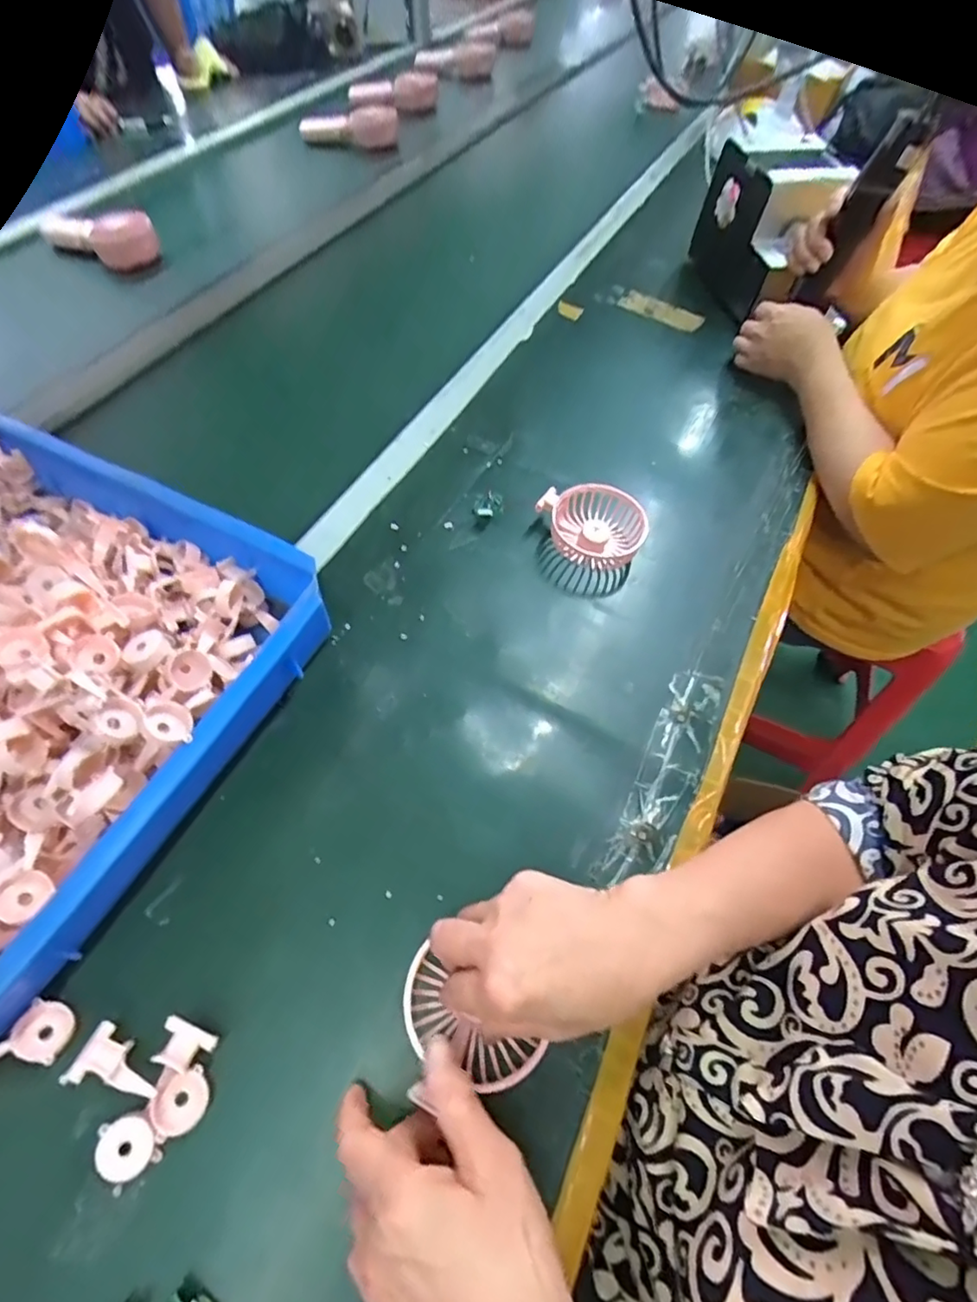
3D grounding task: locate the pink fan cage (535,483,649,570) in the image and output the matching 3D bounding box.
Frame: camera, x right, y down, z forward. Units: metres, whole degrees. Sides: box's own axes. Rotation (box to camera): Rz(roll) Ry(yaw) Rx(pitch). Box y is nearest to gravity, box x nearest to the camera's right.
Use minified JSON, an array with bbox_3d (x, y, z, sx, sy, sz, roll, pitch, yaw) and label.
[{"bbox_3d":[0.101,-0.121,0.561,0.097,0.035,0.092,-9,60,-8],"label":"pink fan cage"}]

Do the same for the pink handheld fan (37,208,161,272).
[{"bbox_3d":[-0.564,-0.590,0.829,0.168,0.072,0.061,11,59,5],"label":"pink handheld fan"}]

